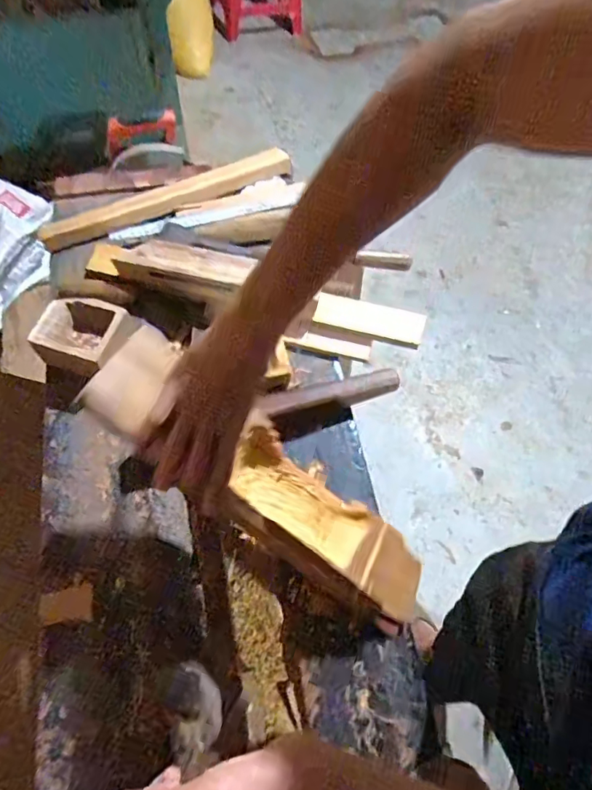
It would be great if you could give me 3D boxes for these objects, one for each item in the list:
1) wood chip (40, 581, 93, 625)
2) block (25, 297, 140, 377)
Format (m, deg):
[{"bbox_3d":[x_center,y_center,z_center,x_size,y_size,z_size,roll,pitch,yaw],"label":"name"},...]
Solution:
[{"bbox_3d":[-0.246,0.226,0.538,0.051,0.010,0.037,-11,65,-8],"label":"wood chip"},{"bbox_3d":[-0.274,-0.080,0.661,0.103,0.056,0.106,16,64,5],"label":"block"}]

